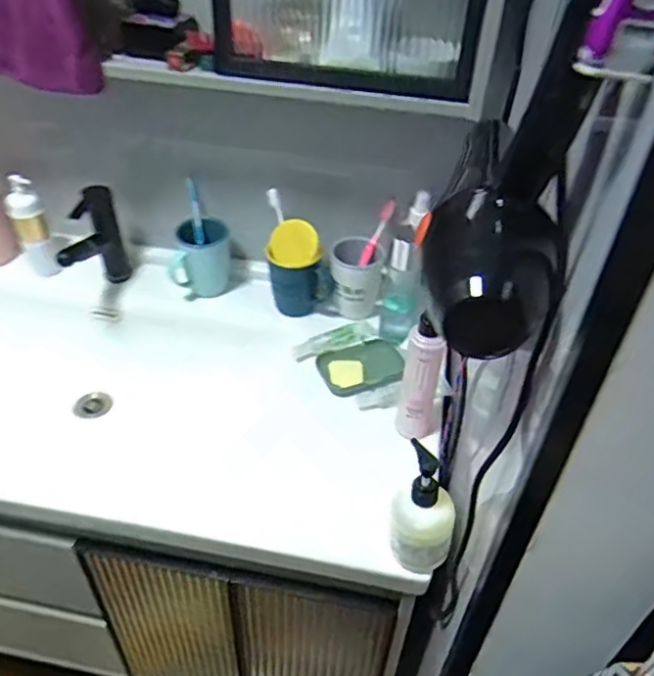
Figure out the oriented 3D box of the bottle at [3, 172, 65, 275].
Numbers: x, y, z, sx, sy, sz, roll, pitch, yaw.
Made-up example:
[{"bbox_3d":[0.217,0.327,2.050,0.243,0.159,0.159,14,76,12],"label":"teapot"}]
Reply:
[{"bbox_3d":[-0.479,-0.182,0.989,0.052,0.169,0.058,-17,43,-24],"label":"bottle"}]

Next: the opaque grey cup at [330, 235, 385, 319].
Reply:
[{"bbox_3d":[0.047,-0.096,0.962,0.075,0.105,0.081,2,39,-2],"label":"opaque grey cup"}]

